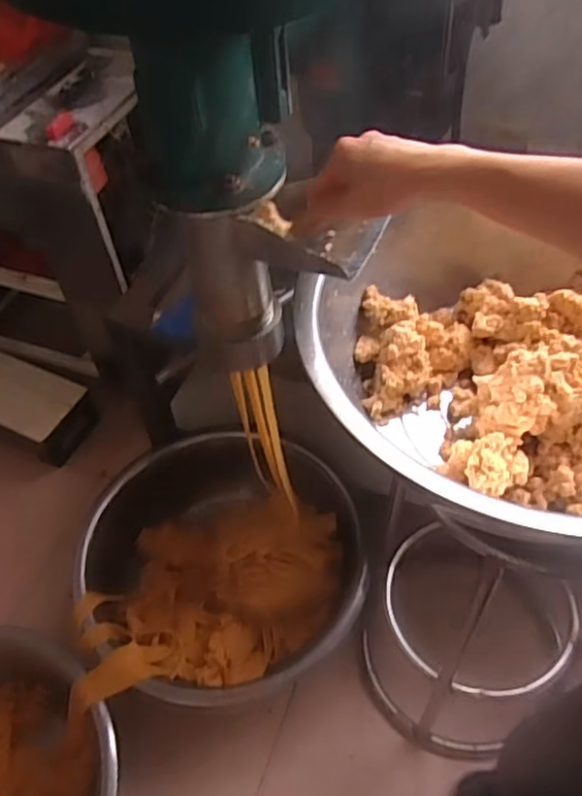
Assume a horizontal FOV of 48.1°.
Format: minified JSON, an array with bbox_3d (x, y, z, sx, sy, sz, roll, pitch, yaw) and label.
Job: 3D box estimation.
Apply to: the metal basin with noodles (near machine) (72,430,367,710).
[{"bbox_3d":[-0.137,0.323,1.296,0.534,0.176,0.522,-2,50,2],"label":"metal basin with noodles (near machine)"}]

